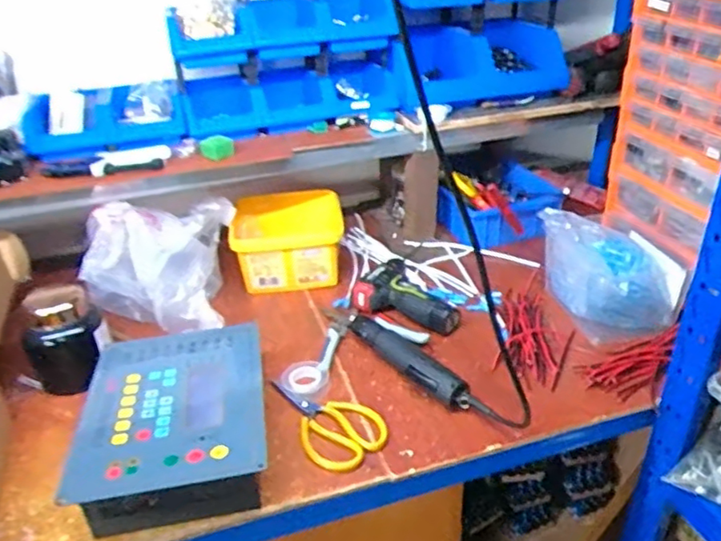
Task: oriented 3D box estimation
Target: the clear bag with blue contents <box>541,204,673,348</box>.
[{"bbox_3d":[0.366,-0.004,0.925,0.122,0.139,0.190,-21,35,-27],"label":"clear bag with blue contents"}]

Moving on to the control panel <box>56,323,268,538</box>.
[{"bbox_3d":[-0.215,0.180,0.739,0.209,0.097,0.276,-6,31,-4],"label":"control panel"}]

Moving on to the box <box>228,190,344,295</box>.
[{"bbox_3d":[-0.125,-0.055,1.068,0.191,0.144,0.117,-11,32,-13],"label":"box"}]

